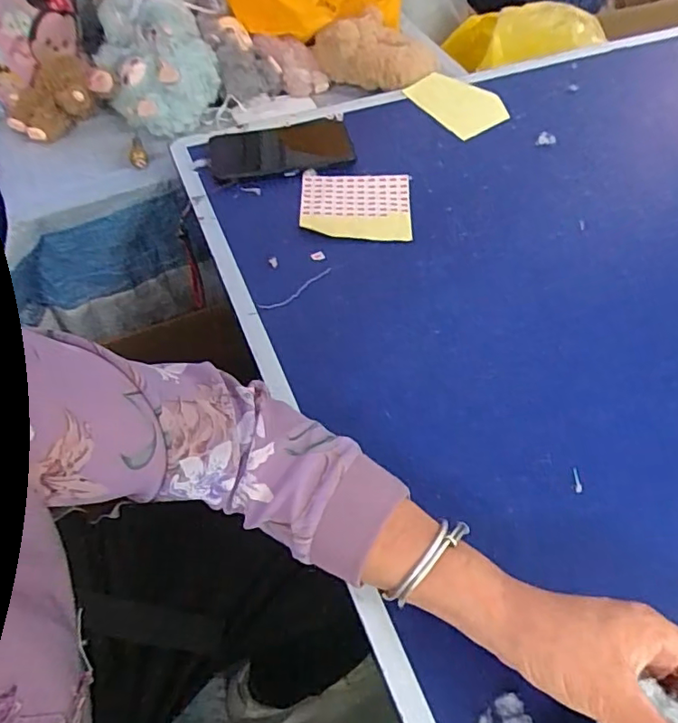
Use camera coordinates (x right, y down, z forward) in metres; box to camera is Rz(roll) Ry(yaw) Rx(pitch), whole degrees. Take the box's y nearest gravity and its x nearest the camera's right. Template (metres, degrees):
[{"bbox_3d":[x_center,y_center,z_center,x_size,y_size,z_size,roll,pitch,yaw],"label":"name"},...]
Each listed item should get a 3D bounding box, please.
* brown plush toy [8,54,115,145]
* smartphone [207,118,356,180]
[{"bbox_3d":[-0.334,-0.312,0.674,0.071,0.059,0.111,29,61,18],"label":"brown plush toy"},{"bbox_3d":[-0.067,-0.245,0.647,0.159,0.010,0.077,-10,66,-4],"label":"smartphone"}]

